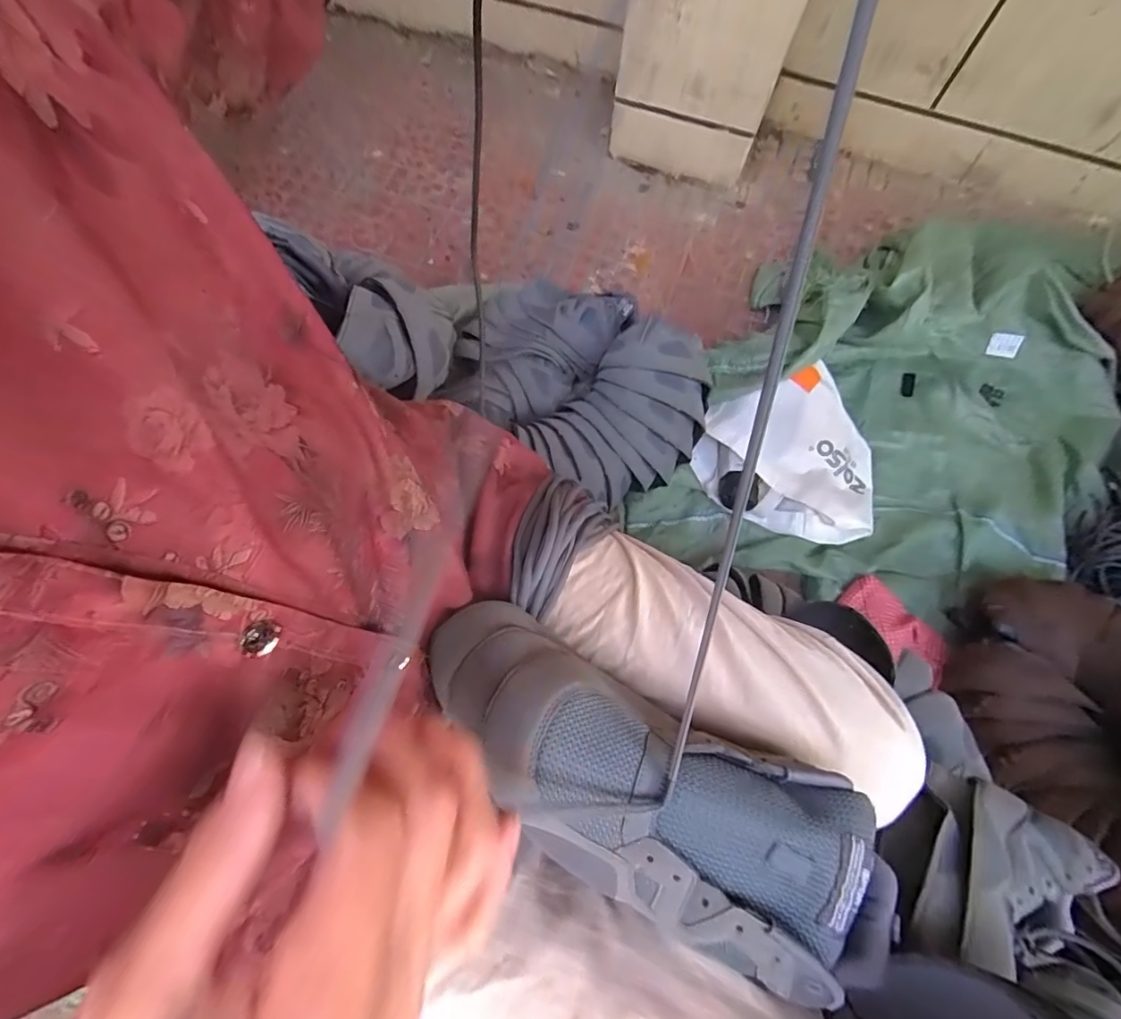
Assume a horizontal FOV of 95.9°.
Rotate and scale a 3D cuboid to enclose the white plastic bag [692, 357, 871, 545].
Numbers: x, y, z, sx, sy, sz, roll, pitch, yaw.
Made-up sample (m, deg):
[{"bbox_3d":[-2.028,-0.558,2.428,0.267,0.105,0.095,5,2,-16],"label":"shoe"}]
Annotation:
[{"bbox_3d":[0.370,-0.066,0.814,0.263,0.097,0.271,-19,71,-9],"label":"white plastic bag"}]

